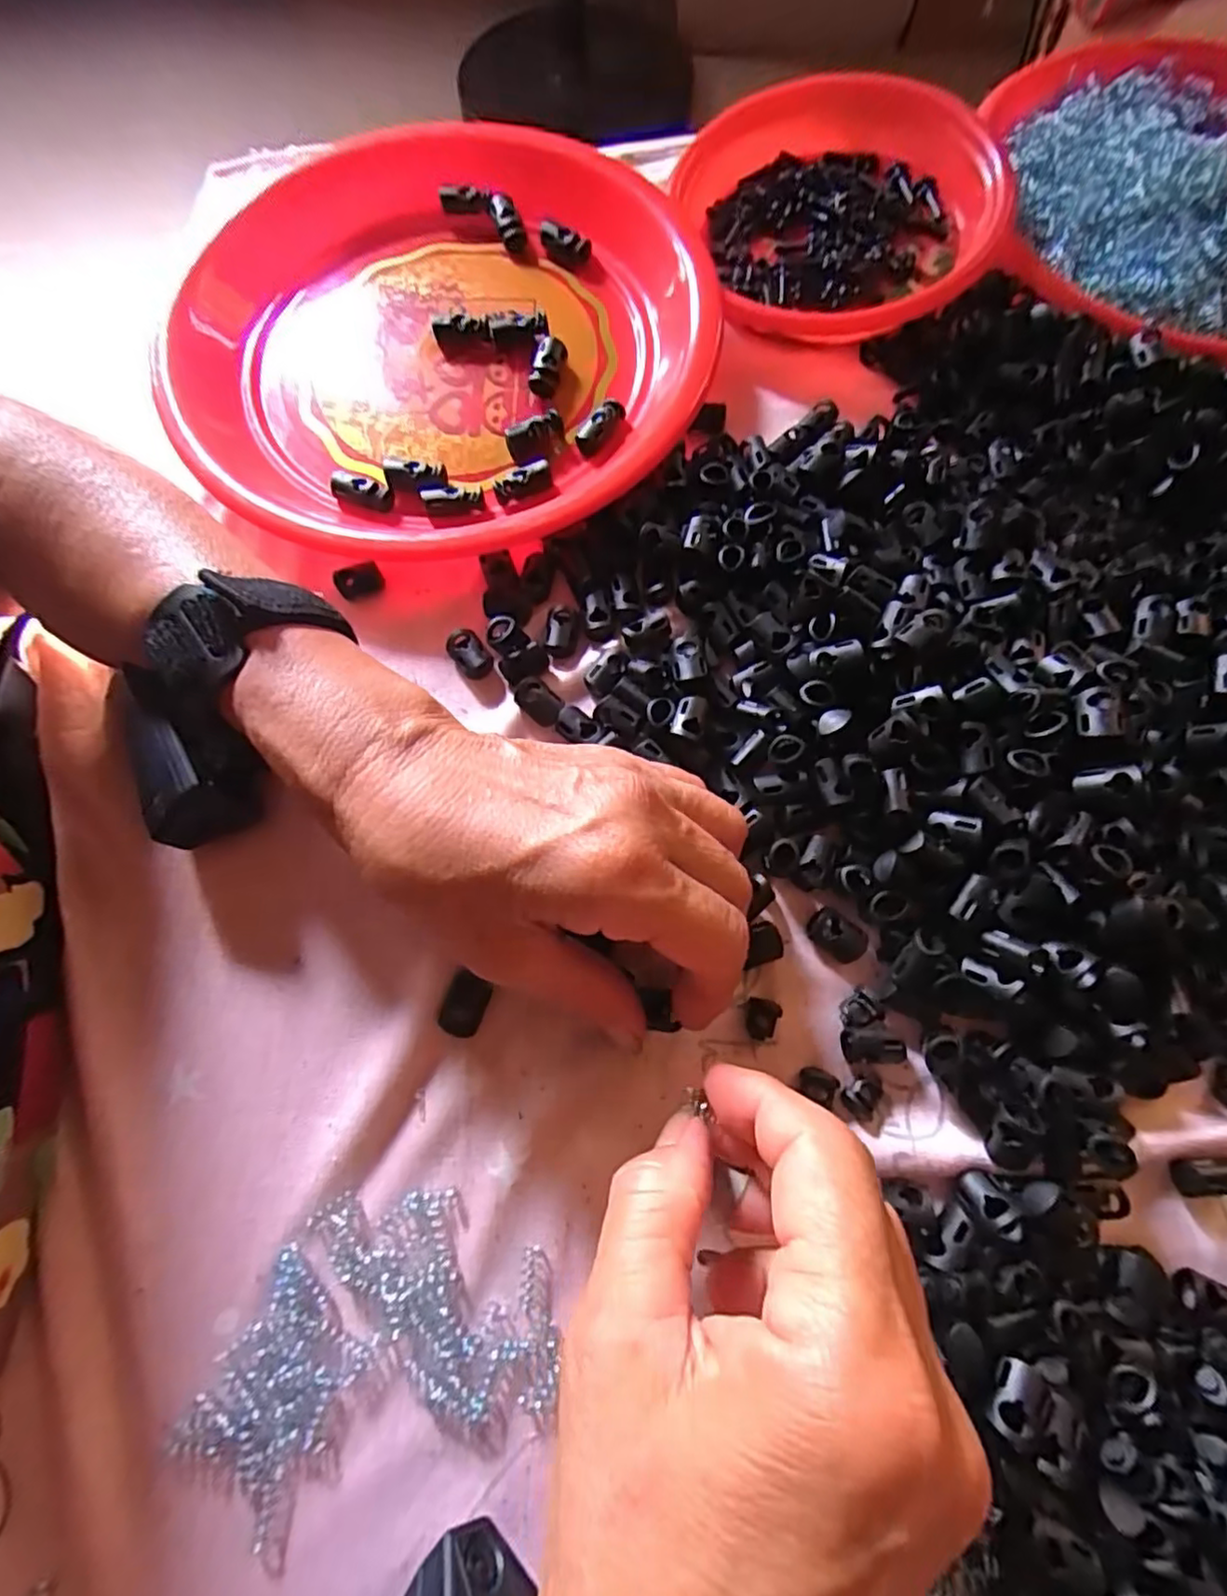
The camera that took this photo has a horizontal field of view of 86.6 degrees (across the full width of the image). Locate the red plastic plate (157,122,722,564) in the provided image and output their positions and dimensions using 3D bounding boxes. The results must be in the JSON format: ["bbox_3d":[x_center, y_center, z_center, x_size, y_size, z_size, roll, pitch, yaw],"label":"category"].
[{"bbox_3d":[-0.091,-0.223,0.317,0.263,0.028,0.263,-1,73,2],"label":"red plastic plate"}]

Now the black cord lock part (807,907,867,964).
[{"bbox_3d":[0.083,0.051,0.240,0.022,0.009,0.014,40,78,13],"label":"black cord lock part"}]

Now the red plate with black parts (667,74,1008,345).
[{"bbox_3d":[0.112,-0.300,0.334,0.148,0.041,0.164,-2,73,1],"label":"red plate with black parts"}]

